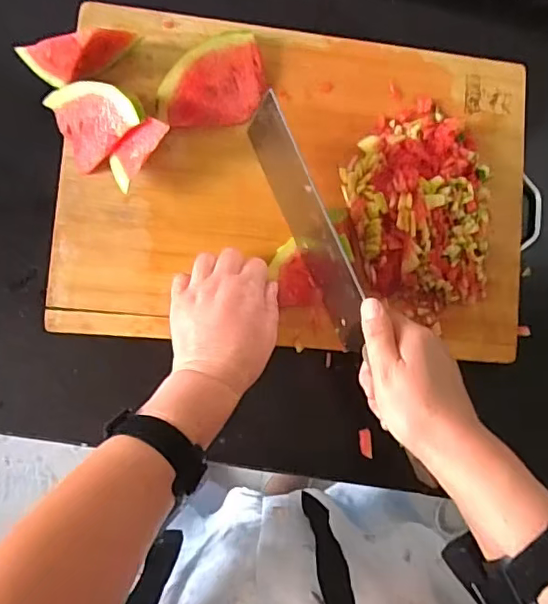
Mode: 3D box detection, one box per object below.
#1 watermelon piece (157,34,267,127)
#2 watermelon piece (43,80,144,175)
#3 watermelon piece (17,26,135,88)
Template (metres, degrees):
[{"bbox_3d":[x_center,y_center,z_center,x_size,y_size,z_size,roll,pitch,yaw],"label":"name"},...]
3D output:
[{"bbox_3d":[-0.056,-0.199,0.511,0.096,0.015,0.080,-6,89,-8],"label":"watermelon piece"},{"bbox_3d":[-0.156,-0.159,0.476,0.064,0.043,0.073,-36,91,-9],"label":"watermelon piece"},{"bbox_3d":[-0.163,-0.209,0.477,0.093,0.059,0.034,-17,88,-9],"label":"watermelon piece"}]

